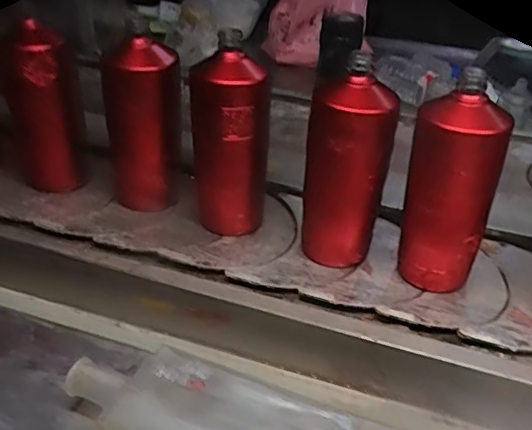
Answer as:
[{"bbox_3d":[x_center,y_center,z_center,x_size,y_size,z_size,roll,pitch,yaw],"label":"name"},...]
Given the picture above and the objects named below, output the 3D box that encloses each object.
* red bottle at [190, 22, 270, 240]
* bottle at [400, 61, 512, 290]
[{"bbox_3d":[-0.042,-0.082,0.659,0.064,0.211,0.080,-15,37,-27],"label":"red bottle"},{"bbox_3d":[0.179,-0.026,0.565,0.065,0.211,0.061,-11,35,-21],"label":"bottle"}]

